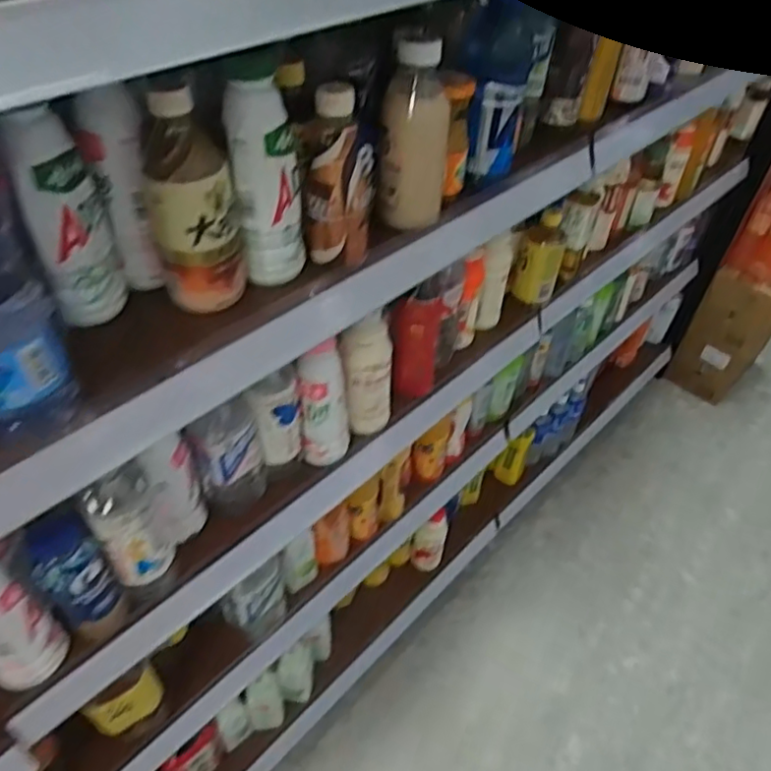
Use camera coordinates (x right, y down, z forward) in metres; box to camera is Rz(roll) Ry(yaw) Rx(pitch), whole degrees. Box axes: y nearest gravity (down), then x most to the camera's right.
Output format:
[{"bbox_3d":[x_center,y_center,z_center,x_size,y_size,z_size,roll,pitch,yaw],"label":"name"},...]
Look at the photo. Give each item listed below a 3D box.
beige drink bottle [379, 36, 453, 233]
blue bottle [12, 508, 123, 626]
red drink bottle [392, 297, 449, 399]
[{"bbox_3d":[0.033,-0.253,0.626,0.066,0.171,0.078,7,46,3],"label":"beige drink bottle"},{"bbox_3d":[-0.307,0.171,0.594,0.068,0.120,0.060,35,53,26],"label":"blue bottle"},{"bbox_3d":[0.042,-0.044,0.852,0.065,0.149,0.061,4,46,-1],"label":"red drink bottle"}]

